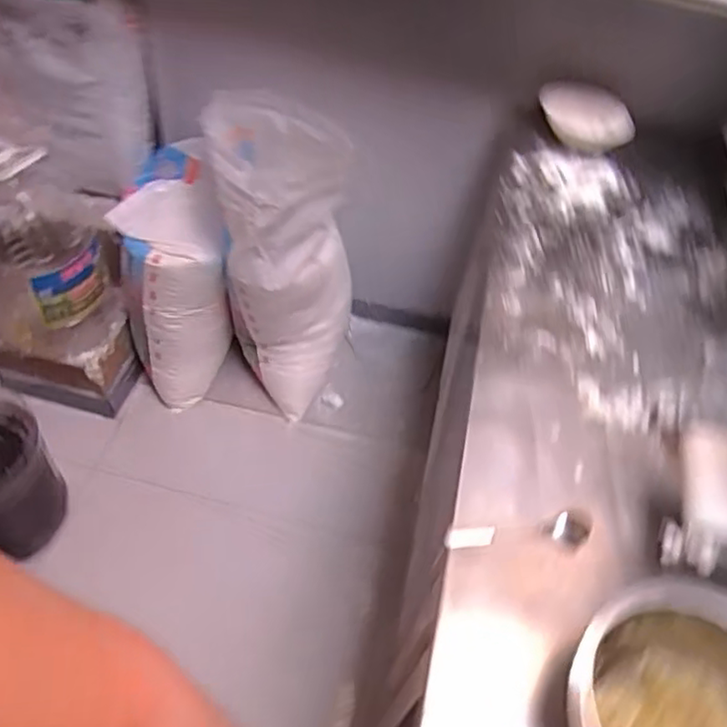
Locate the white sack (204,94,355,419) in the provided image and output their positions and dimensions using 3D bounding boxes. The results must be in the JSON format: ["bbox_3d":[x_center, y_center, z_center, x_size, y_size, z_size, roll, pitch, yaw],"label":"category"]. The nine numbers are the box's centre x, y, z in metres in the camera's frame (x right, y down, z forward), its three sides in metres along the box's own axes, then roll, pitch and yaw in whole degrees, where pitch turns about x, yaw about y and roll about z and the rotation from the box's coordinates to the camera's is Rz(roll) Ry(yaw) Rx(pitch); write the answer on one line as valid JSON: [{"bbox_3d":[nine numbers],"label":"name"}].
[{"bbox_3d":[-0.189,-0.253,1.585,0.316,0.668,0.398,-2,51,-8],"label":"white sack"}]

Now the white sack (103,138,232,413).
[{"bbox_3d":[-0.471,-0.240,1.621,0.234,0.557,0.411,-9,52,-13],"label":"white sack"}]

